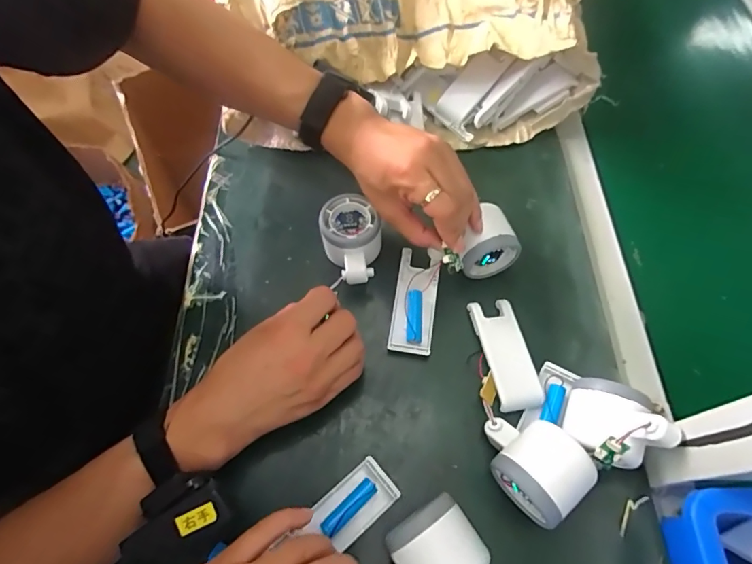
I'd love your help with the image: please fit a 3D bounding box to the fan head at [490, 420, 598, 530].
[{"bbox_3d":[0.121,0.143,0.348,0.054,0.062,0.057,-39,68,-19],"label":"fan head"}]

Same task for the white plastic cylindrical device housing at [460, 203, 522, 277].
[{"bbox_3d":[0.098,-0.038,0.448,0.060,0.053,0.052,-19,63,-10],"label":"white plastic cylindrical device housing"}]

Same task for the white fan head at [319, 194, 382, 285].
[{"bbox_3d":[-0.022,-0.036,0.448,0.054,0.052,0.078,-10,62,-6],"label":"white fan head"}]

